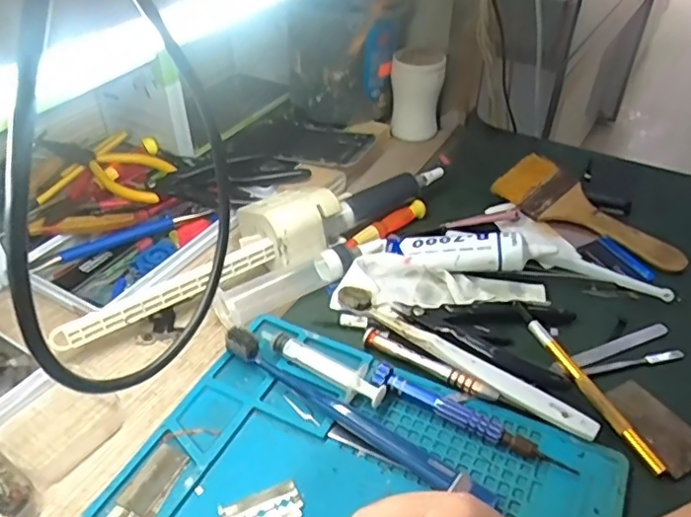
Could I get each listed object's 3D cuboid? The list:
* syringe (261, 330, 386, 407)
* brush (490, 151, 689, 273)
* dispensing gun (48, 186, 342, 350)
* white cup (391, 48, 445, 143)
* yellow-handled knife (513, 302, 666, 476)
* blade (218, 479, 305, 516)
[{"bbox_3d":[-0.013,0.067,0.376,0.090,0.013,0.024,28,46,29],"label":"syringe"},{"bbox_3d":[0.205,-0.039,0.499,0.053,0.021,0.163,-24,46,-28],"label":"brush"},{"bbox_3d":[-0.107,-0.002,0.435,0.218,0.047,0.068,-22,45,-26],"label":"dispensing gun"},{"bbox_3d":[0.074,-0.172,0.617,0.053,0.080,0.047,5,39,5],"label":"white cup"},{"bbox_3d":[0.147,0.075,0.371,0.008,0.013,0.132,-15,42,-18],"label":"yellow-handled knife"},{"bbox_3d":[-0.044,0.132,0.308,0.043,0.004,0.024,-15,42,-19],"label":"blade"}]

